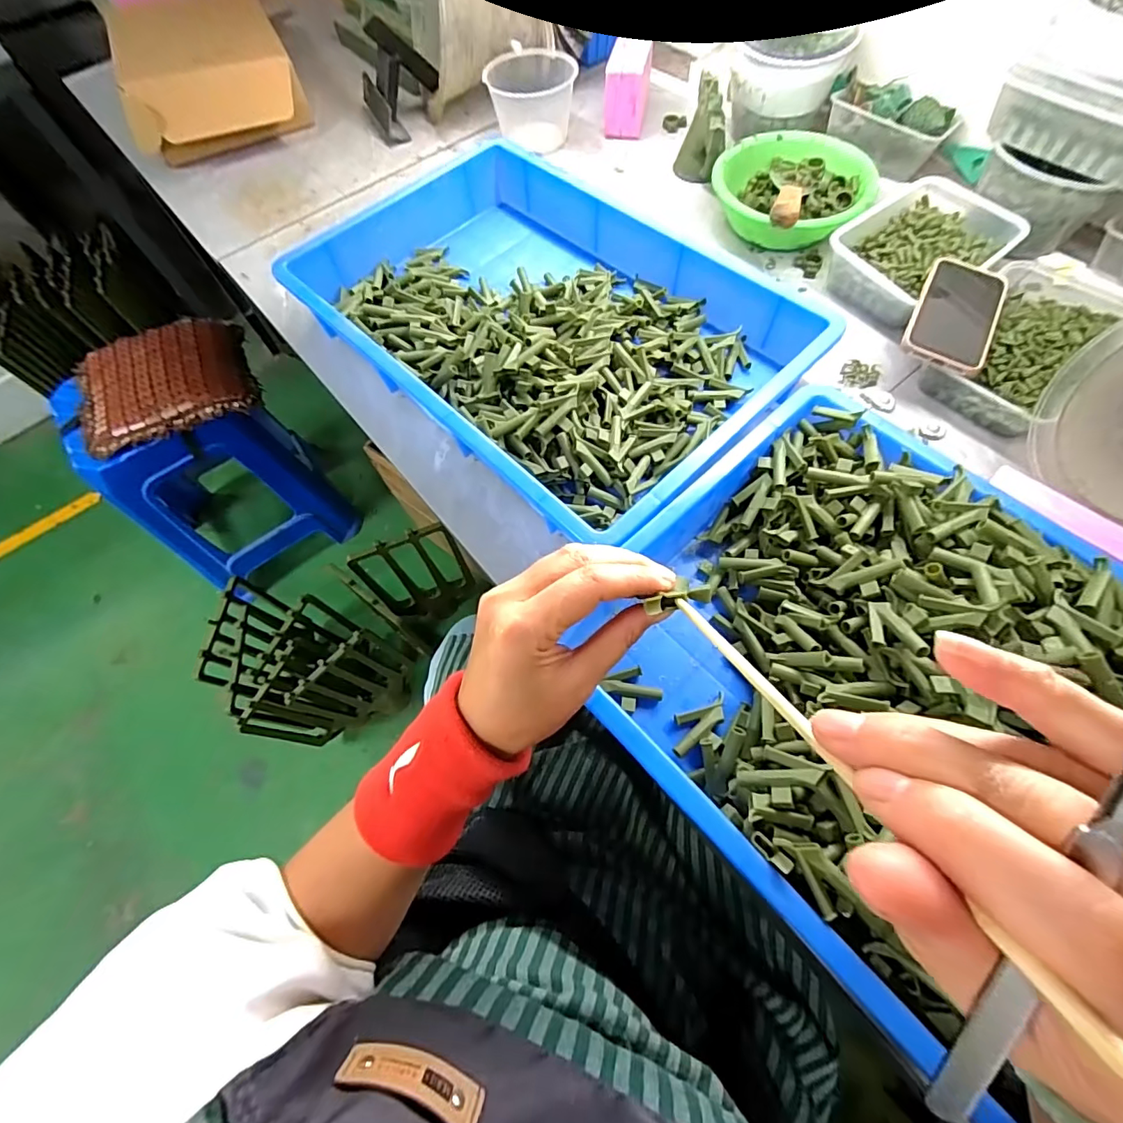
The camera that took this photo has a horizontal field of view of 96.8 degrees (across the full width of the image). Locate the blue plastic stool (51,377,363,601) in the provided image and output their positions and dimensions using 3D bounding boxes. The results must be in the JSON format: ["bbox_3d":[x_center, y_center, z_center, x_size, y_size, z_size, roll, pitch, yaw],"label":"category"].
[{"bbox_3d":[-0.771,-0.202,1.159,0.334,0.473,0.314,-36,68,-13],"label":"blue plastic stool"}]

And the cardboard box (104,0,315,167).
[{"bbox_3d":[-0.613,-0.853,0.865,0.257,0.108,0.376,-24,66,-8],"label":"cardboard box"}]

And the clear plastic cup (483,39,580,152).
[{"bbox_3d":[-0.048,-0.764,0.817,0.140,0.089,0.145,-1,65,3],"label":"clear plastic cup"}]

